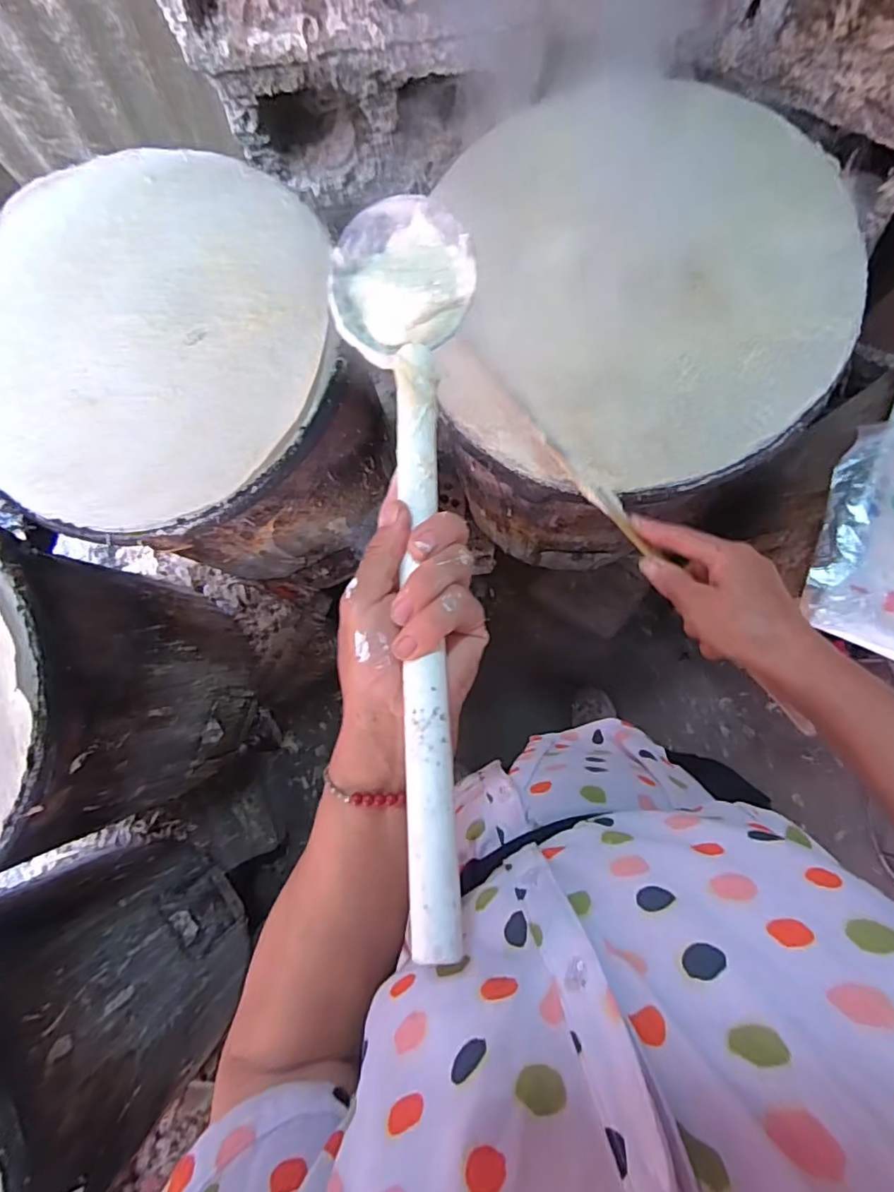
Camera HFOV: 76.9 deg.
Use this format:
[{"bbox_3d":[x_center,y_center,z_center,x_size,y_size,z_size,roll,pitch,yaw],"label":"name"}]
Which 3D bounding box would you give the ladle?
[{"bbox_3d":[-0.018,-0.044,0.283,0.081,0.039,0.388,-5,69,4],"label":"ladle"}]

